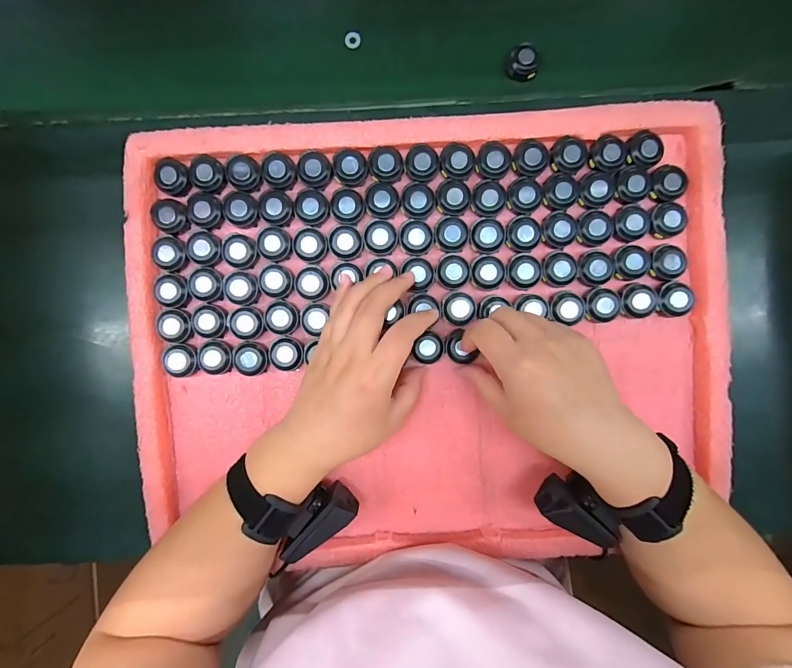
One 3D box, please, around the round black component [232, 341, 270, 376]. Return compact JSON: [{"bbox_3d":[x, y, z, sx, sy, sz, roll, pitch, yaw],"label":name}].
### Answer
[{"bbox_3d":[-0.126,0.022,0.315,0.028,0.015,0.026,0,93,1],"label":"round black component"}]

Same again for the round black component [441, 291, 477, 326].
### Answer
[{"bbox_3d":[0.054,-0.022,0.311,0.029,0.007,0.028,0,93,1],"label":"round black component"}]

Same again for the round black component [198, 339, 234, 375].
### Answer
[{"bbox_3d":[-0.155,0.021,0.317,0.031,0.012,0.029,0,93,1],"label":"round black component"}]

